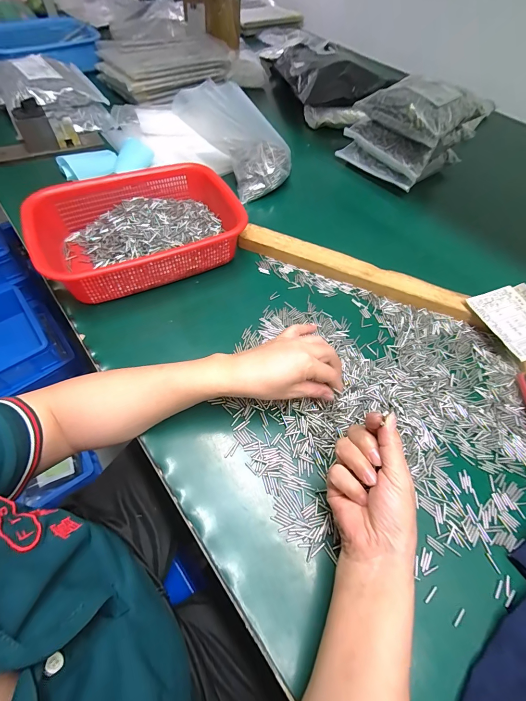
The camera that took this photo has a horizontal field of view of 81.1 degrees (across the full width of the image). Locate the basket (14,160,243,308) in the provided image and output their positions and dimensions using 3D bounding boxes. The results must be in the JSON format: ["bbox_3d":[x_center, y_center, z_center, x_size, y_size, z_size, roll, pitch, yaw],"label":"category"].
[{"bbox_3d":[-0.181,-0.187,0.472,0.280,0.070,0.205,-24,63,-16],"label":"basket"}]

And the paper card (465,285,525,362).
[{"bbox_3d":[0.355,-0.041,0.432,0.085,0.006,0.109,-17,63,-14],"label":"paper card"}]

